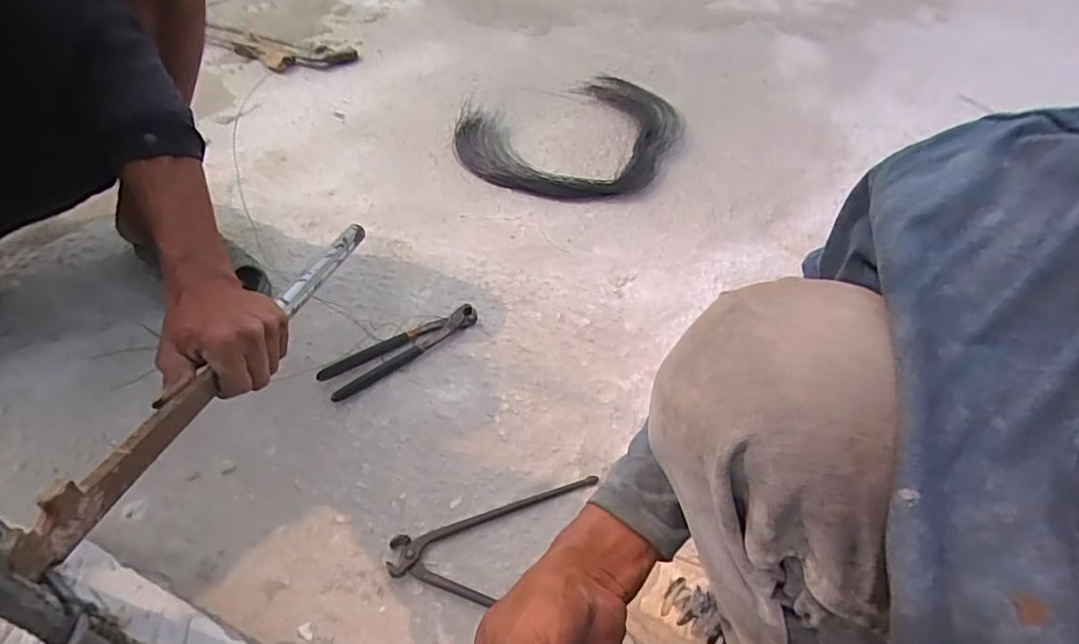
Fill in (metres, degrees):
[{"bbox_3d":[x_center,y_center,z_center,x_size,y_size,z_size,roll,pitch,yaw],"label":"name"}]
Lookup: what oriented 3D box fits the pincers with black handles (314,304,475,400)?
[{"bbox_3d":[-0.179,0.033,0.760,0.221,0.022,0.047,-28,56,-28],"label":"pincers with black handles"}]

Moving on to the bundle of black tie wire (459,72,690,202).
[{"bbox_3d":[0.107,-0.392,1.169,0.550,0.036,0.382,-33,58,-31],"label":"bundle of black tie wire"}]

